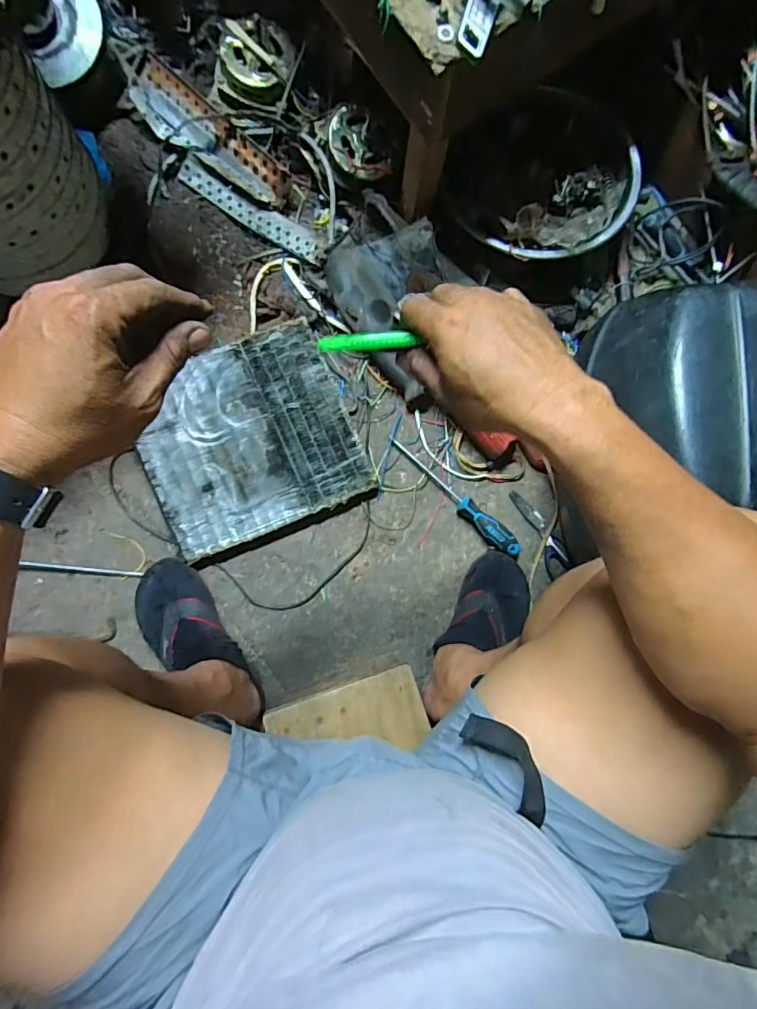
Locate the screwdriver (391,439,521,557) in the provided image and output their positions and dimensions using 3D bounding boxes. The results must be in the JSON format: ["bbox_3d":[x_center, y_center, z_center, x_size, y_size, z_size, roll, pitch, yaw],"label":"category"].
[{"bbox_3d":[0.119,-0.013,0.767,0.250,0.035,0.034,45,84,1],"label":"screwdriver"}]

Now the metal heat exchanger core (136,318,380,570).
[{"bbox_3d":[-0.187,-0.091,0.747,0.296,0.038,0.283,-22,87,-5],"label":"metal heat exchanger core"}]

